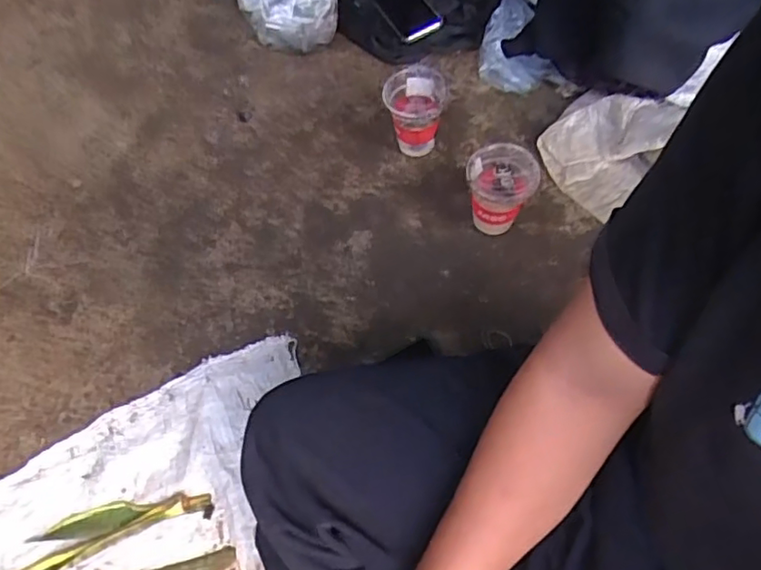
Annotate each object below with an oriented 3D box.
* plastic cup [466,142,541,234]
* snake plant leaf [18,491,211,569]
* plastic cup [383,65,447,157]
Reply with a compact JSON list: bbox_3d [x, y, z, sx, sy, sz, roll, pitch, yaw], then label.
[{"bbox_3d":[0.166,-0.123,0.854,0.091,0.135,0.089,-1,62,2],"label":"plastic cup"},{"bbox_3d":[-0.335,0.290,0.712,0.261,0.018,0.061,-26,56,-6],"label":"snake plant leaf"},{"bbox_3d":[0.052,-0.252,0.926,0.087,0.119,0.092,-1,62,2],"label":"plastic cup"}]

